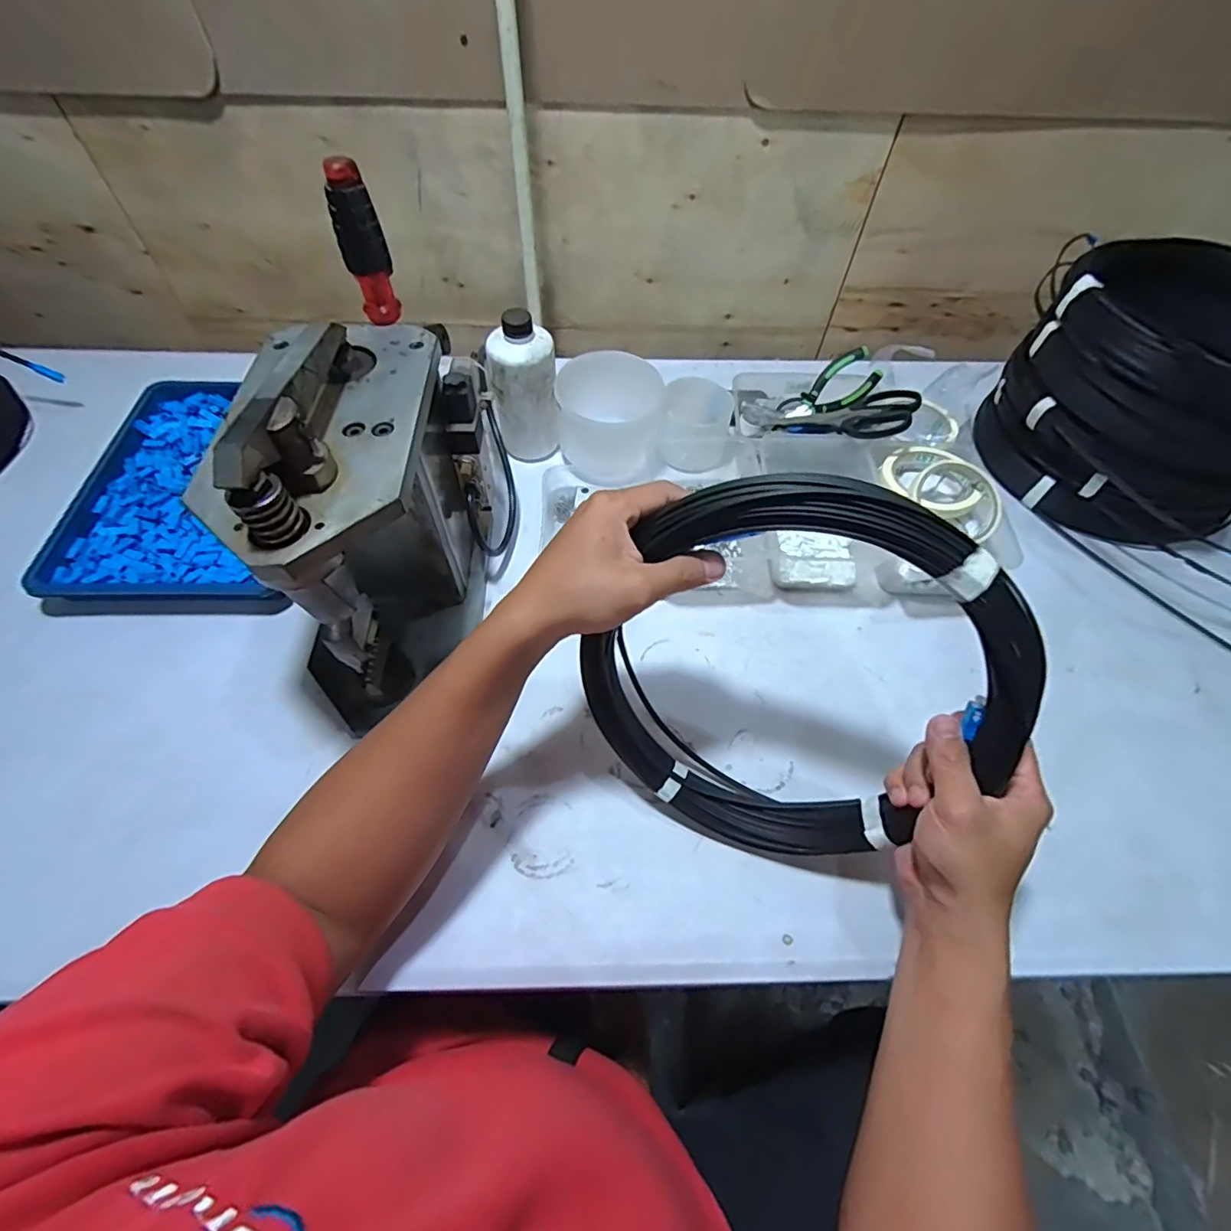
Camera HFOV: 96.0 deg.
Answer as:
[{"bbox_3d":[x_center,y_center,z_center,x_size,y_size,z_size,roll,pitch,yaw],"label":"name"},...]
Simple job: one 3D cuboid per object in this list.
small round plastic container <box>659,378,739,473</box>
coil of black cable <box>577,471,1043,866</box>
[{"bbox_3d":[0.100,-0.226,0.668,0.088,0.068,0.081,10,57,4],"label":"small round plastic container"},{"bbox_3d":[0.109,0.050,0.375,0.265,0.280,0.040,31,37,4],"label":"coil of black cable"}]

